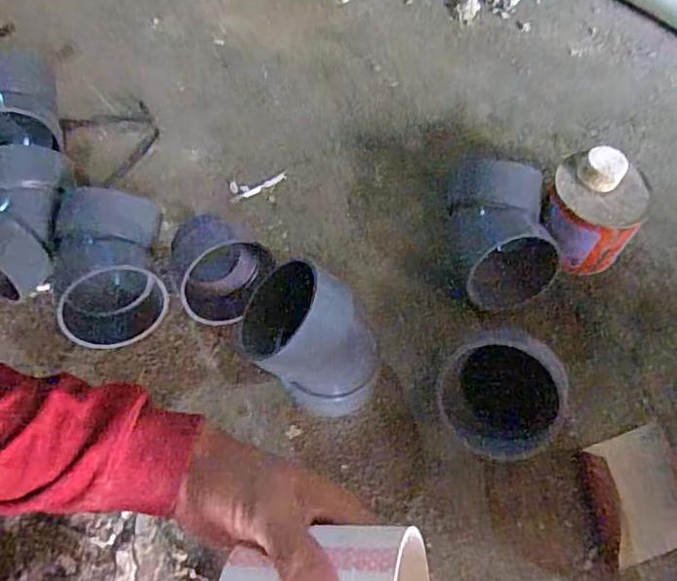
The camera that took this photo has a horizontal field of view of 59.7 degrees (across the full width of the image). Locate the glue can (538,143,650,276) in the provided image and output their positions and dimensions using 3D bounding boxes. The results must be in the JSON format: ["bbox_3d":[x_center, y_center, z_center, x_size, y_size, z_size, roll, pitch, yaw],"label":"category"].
[{"bbox_3d":[0.257,-0.074,0.611,0.096,0.110,0.111,29,62,14],"label":"glue can"}]

